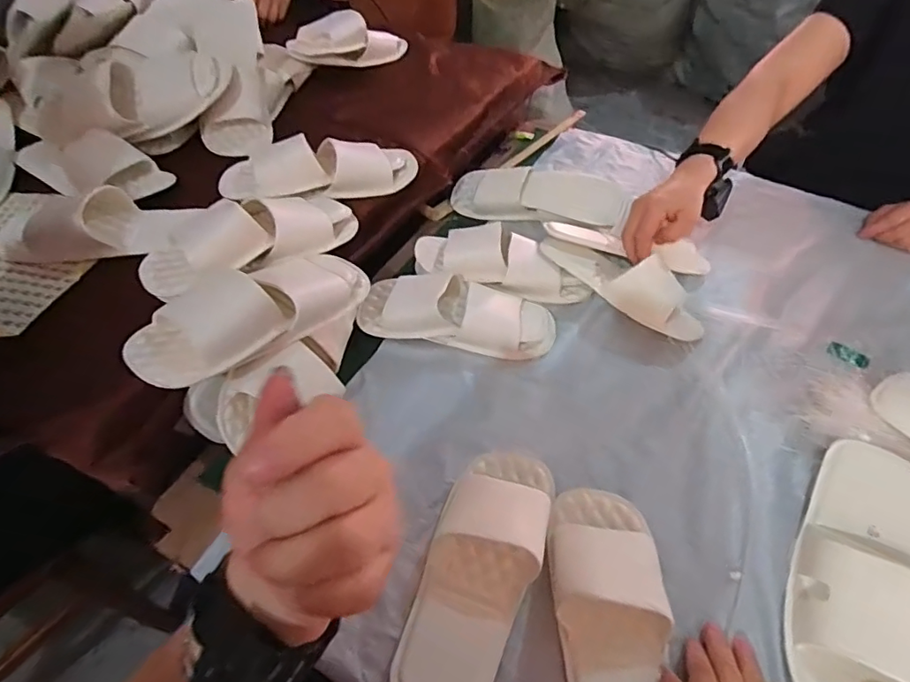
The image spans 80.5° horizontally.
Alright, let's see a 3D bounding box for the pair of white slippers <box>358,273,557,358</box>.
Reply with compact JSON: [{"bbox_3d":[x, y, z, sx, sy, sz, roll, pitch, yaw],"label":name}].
[{"bbox_3d":[0.004,-0.039,0.655,0.237,0.062,0.096,7,48,6],"label":"pair of white slippers"}]

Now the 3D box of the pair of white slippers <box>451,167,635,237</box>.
[{"bbox_3d":[0.132,-0.225,0.831,0.272,0.051,0.103,6,48,4],"label":"pair of white slippers"}]

